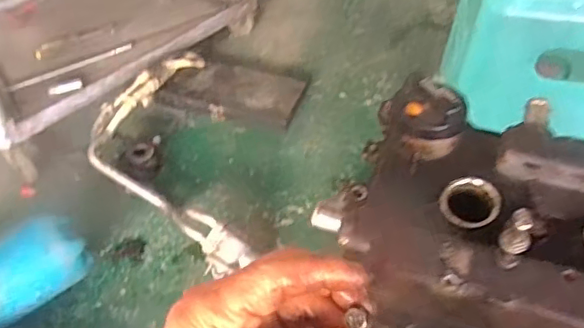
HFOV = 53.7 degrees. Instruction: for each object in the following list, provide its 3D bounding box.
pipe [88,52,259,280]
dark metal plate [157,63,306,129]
[{"bbox_3d":[-0.257,-0.018,1.130,0.260,0.107,0.571,-13,47,-11],"label":"pipe"},{"bbox_3d":[-0.133,-0.166,1.309,0.298,0.022,0.141,15,64,11],"label":"dark metal plate"}]

